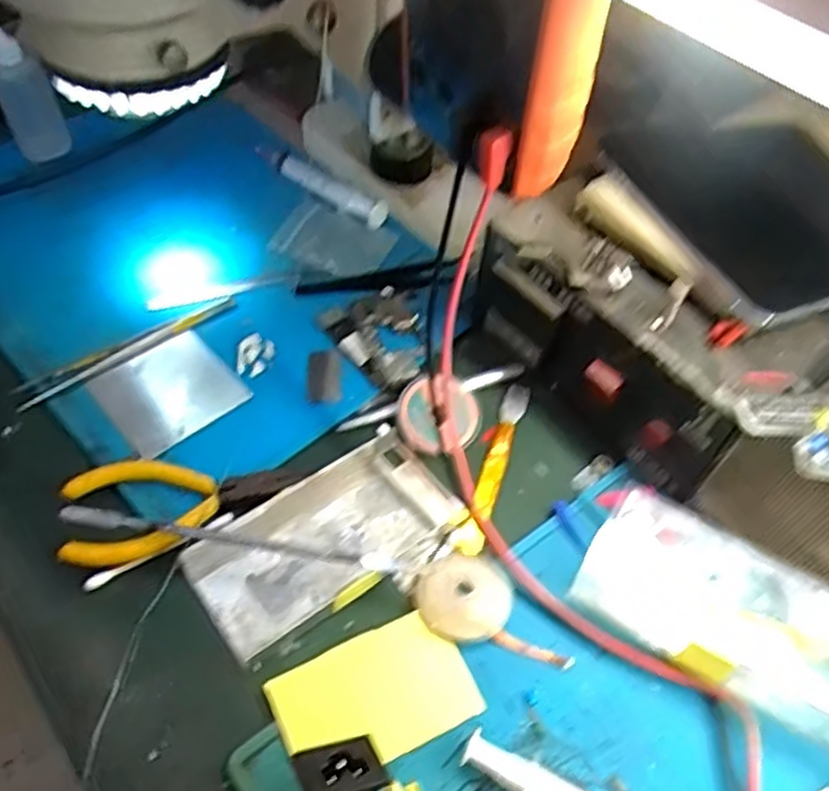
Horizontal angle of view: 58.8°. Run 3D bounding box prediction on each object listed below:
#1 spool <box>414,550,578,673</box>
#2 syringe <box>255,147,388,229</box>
[{"bbox_3d":[0.038,0.096,0.342,0.072,0.011,0.043,12,53,6],"label":"spool"},{"bbox_3d":[-0.069,-0.147,0.516,0.114,0.024,0.019,30,57,19],"label":"syringe"}]

